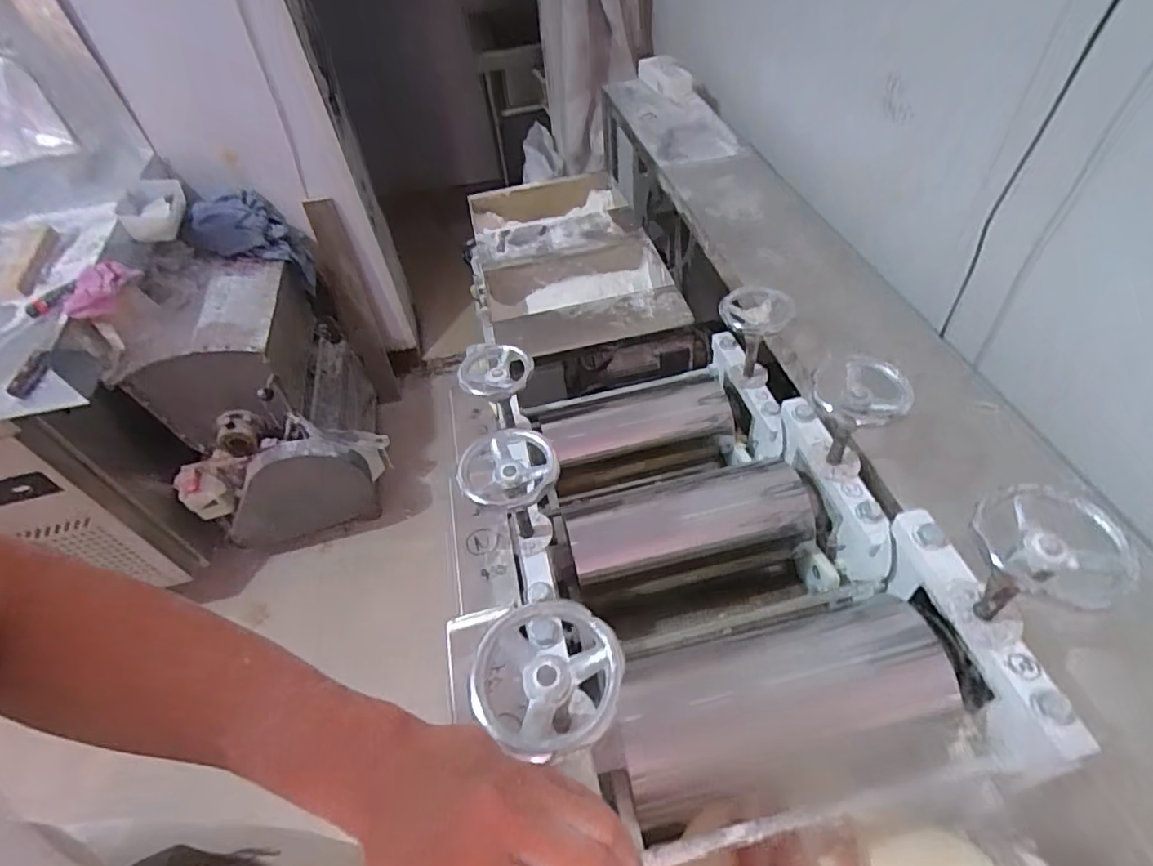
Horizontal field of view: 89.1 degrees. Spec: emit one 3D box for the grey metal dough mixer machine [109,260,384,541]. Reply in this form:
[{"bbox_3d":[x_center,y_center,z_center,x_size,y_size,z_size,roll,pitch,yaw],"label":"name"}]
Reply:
[{"bbox_3d":[-0.809,-0.098,1.562,0.426,0.644,0.518,-17,50,-8],"label":"grey metal dough mixer machine"}]

